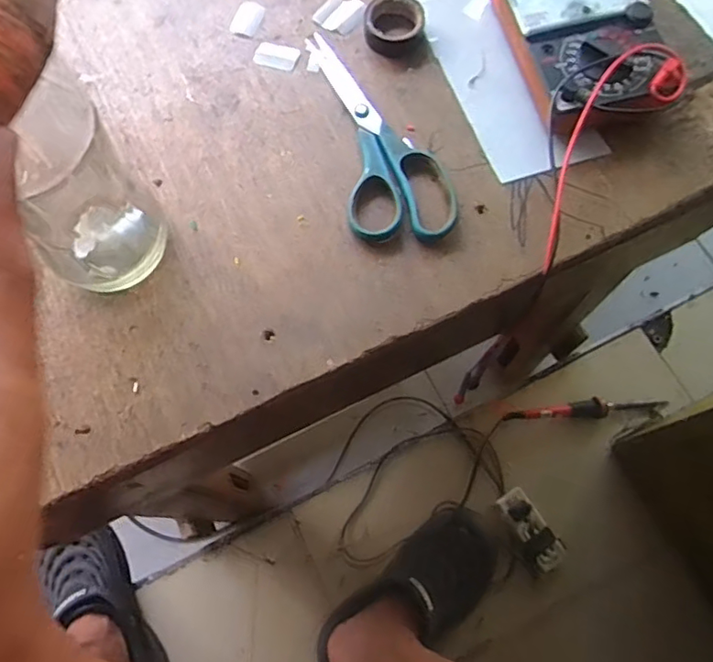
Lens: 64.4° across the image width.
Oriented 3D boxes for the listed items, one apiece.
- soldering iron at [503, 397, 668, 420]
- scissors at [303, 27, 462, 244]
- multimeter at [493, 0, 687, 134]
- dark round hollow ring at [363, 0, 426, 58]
[{"bbox_3d":[0.344,0.115,0.834,0.249,0.019,0.026,-6,72,-1],"label":"soldering iron"},{"bbox_3d":[0.018,-0.153,0.428,0.075,0.011,0.198,-11,70,-3],"label":"scissors"},{"bbox_3d":[0.175,-0.226,0.437,0.115,0.037,0.166,-12,70,-4],"label":"multimeter"},{"bbox_3d":[0.030,-0.247,0.456,0.047,0.017,0.049,0,70,1],"label":"dark round hollow ring"}]

